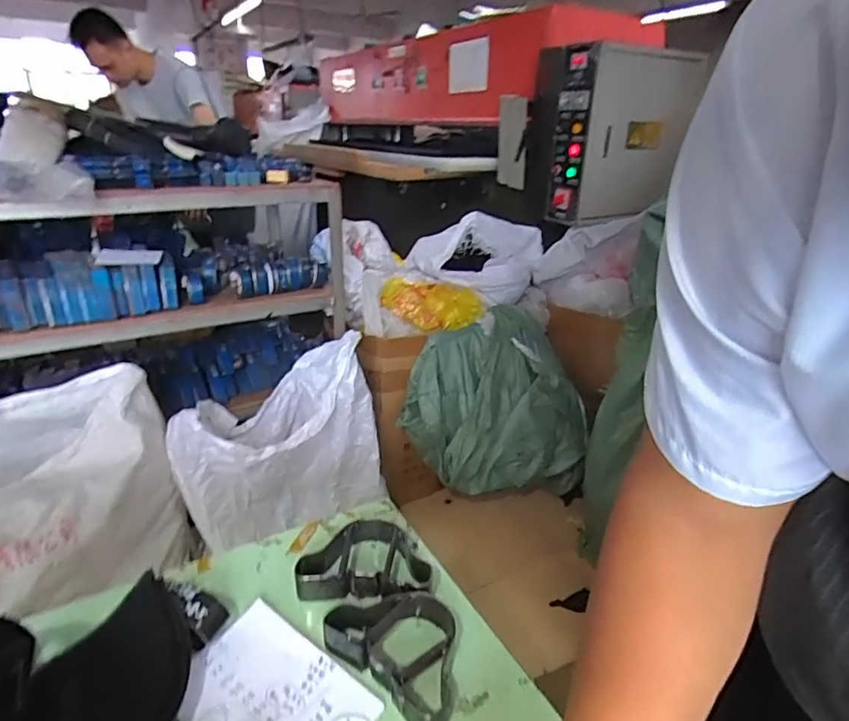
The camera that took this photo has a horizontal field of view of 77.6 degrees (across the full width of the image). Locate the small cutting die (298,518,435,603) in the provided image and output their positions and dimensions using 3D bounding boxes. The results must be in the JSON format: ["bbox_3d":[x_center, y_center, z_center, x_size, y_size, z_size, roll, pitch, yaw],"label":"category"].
[{"bbox_3d":[-0.057,0.200,0.528,0.124,0.032,0.096,4,23,4],"label":"small cutting die"}]

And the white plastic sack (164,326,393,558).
[{"bbox_3d":[-0.354,0.209,1.341,0.496,0.419,0.266,-5,24,-16],"label":"white plastic sack"}]

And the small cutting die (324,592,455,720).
[{"bbox_3d":[-0.016,0.240,0.445,0.122,0.033,0.087,22,30,38],"label":"small cutting die"}]

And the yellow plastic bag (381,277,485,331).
[{"bbox_3d":[0.028,-0.164,1.628,0.333,0.131,0.081,9,23,-18],"label":"yellow plastic bag"}]

